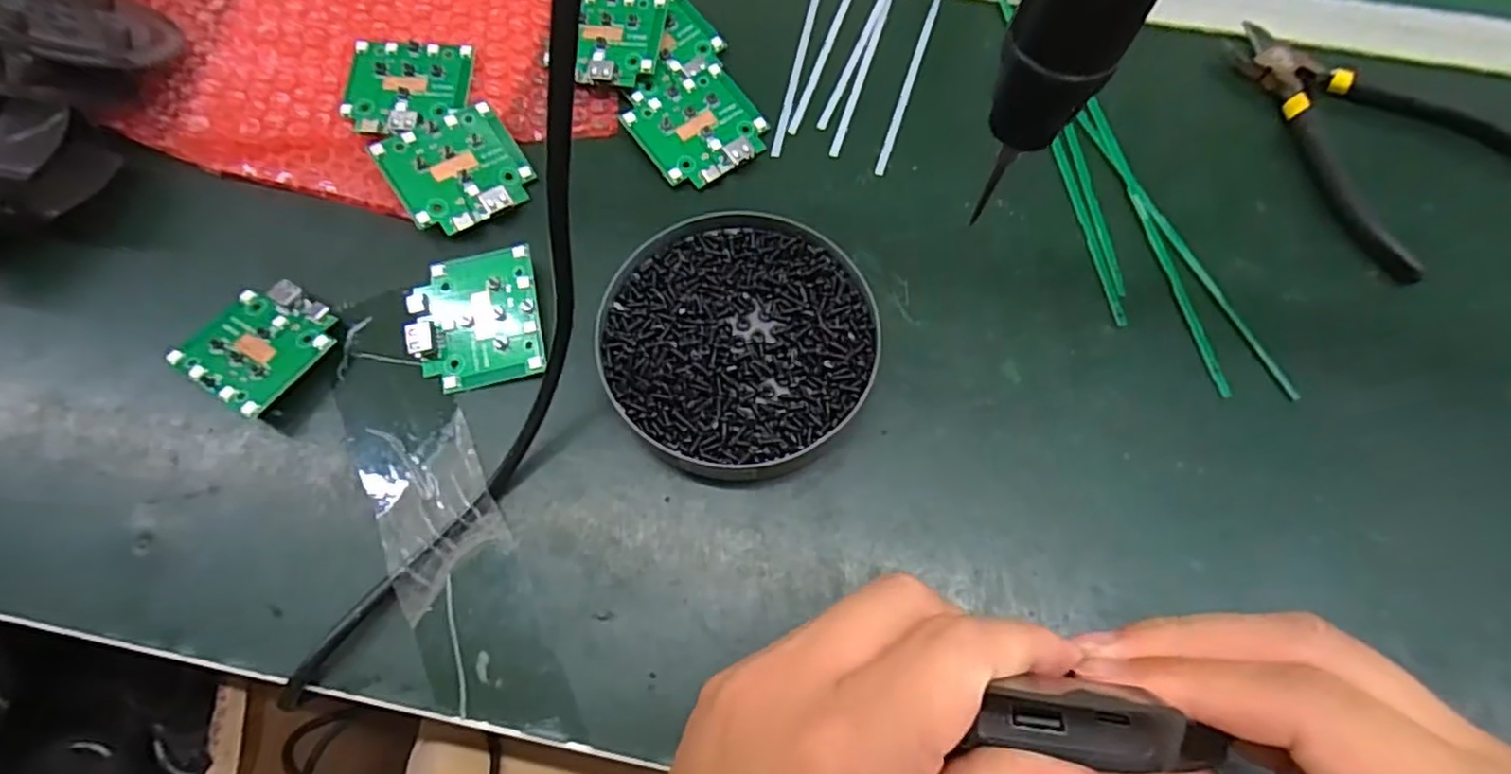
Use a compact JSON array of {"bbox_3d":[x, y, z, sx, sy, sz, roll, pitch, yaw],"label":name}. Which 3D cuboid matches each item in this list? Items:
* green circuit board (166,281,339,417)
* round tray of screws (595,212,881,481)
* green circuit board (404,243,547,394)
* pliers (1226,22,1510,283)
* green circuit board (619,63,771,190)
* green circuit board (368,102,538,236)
[{"bbox_3d":[-0.211,-0.019,0.293,0.055,0.012,0.053,29,71,10],"label":"green circuit board"},{"bbox_3d":[-0.007,-0.020,0.290,0.108,0.021,0.117,0,69,0],"label":"round tray of screws"},{"bbox_3d":[-0.120,-0.029,0.297,0.054,0.015,0.058,-10,69,-4],"label":"green circuit board"},{"bbox_3d":[0.309,-0.134,0.344,0.114,0.009,0.146,-26,71,-10],"label":"pliers"},{"bbox_3d":[-0.027,-0.126,0.338,0.060,0.011,0.054,-33,72,-12],"label":"green circuit board"},{"bbox_3d":[-0.136,-0.101,0.318,0.058,0.009,0.052,-33,90,-23],"label":"green circuit board"}]

